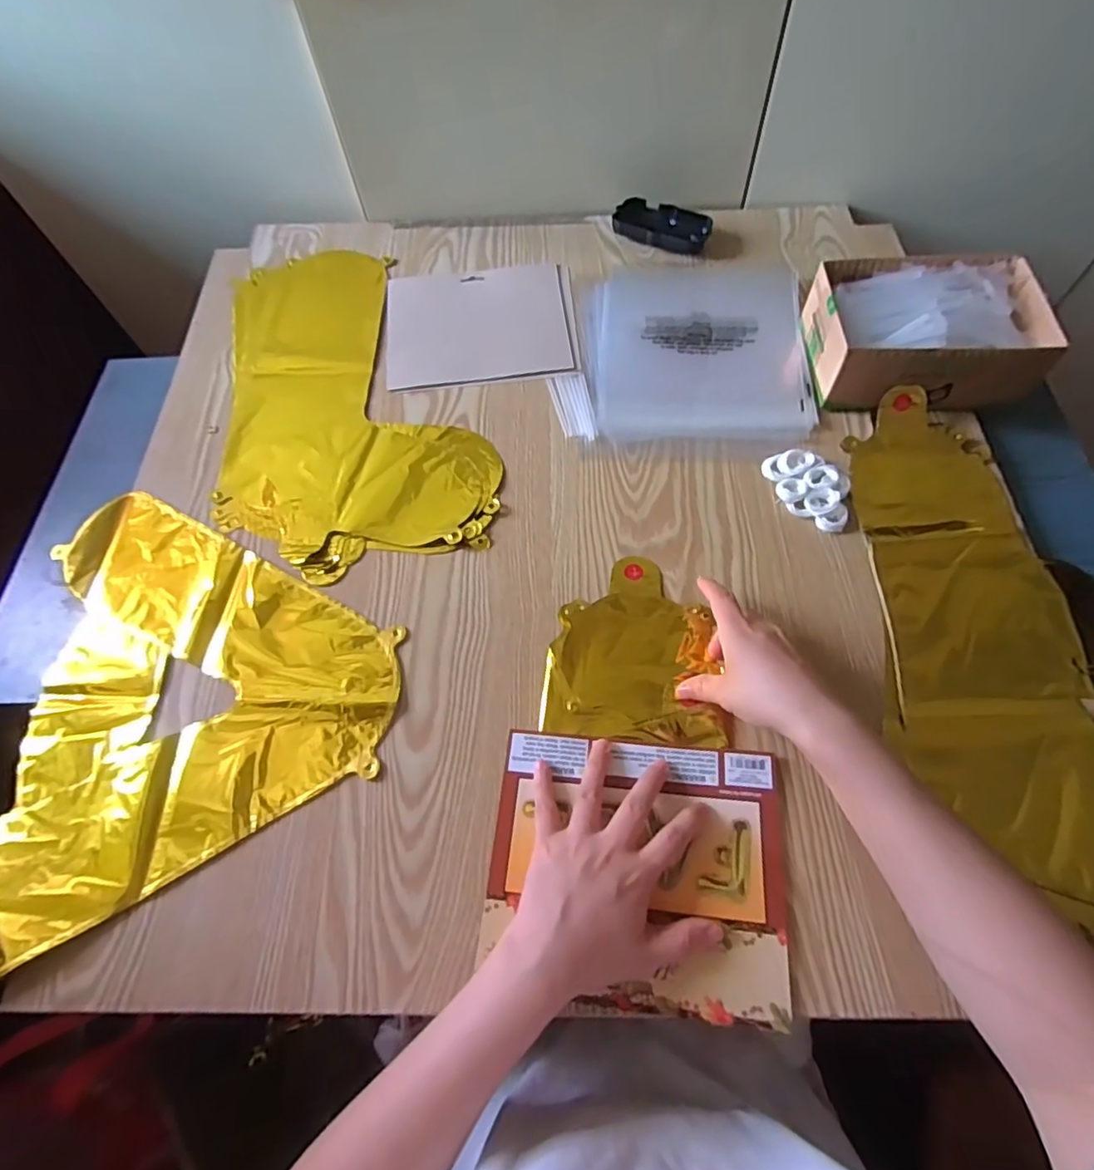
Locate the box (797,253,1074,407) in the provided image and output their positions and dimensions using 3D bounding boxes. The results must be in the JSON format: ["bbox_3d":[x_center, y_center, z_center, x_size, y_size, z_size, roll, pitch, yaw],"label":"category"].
[{"bbox_3d":[0.341,-0.228,0.549,0.185,0.078,0.136,2,63,3],"label":"box"}]

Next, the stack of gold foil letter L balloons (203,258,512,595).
[{"bbox_3d":[-0.201,-0.200,0.606,0.246,0.007,0.417,-12,63,-4],"label":"stack of gold foil letter L balloons"}]

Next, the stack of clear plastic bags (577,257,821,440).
[{"bbox_3d":[0.149,-0.245,0.606,0.212,0.016,0.239,2,63,3],"label":"stack of clear plastic bags"}]

